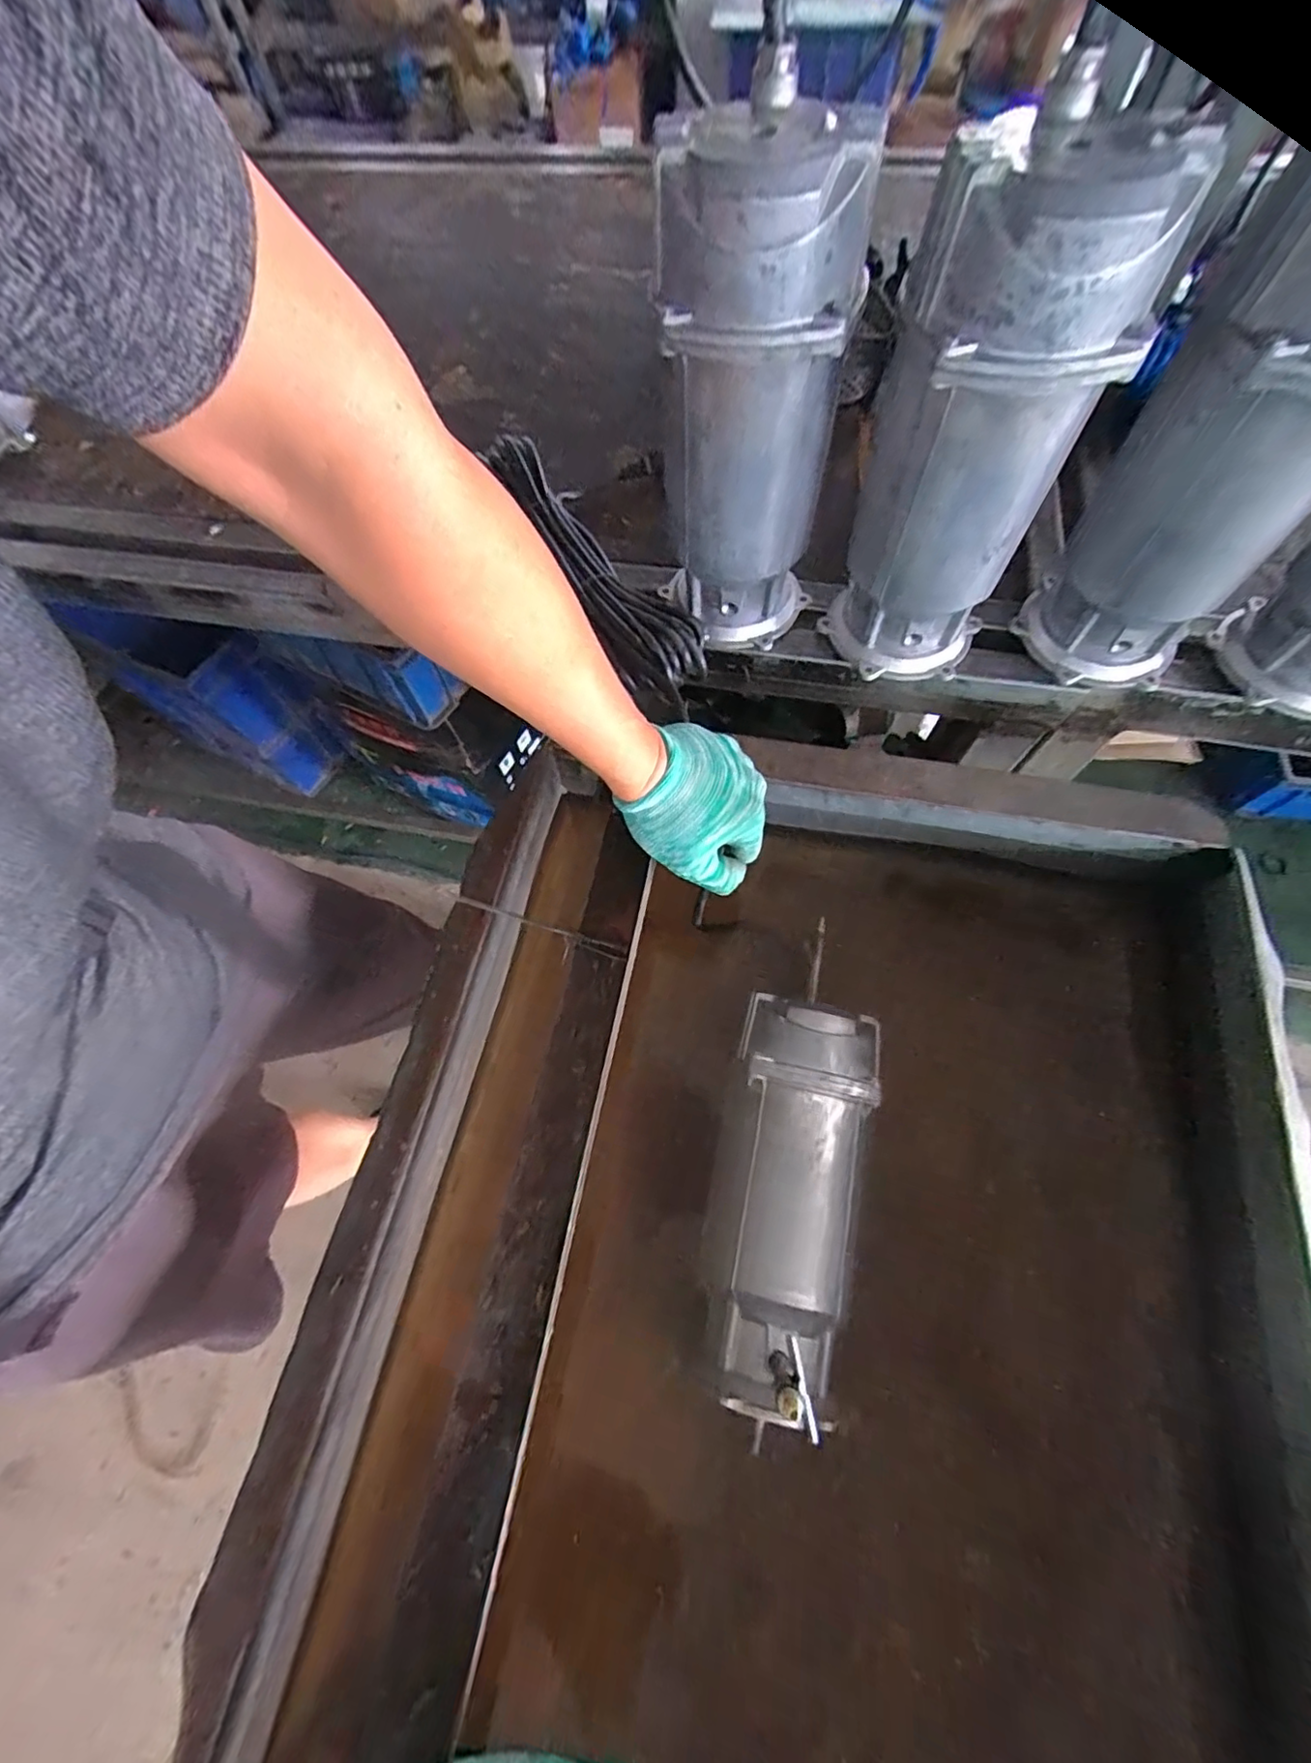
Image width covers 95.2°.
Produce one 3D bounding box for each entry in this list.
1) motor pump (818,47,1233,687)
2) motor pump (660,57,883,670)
[{"bbox_3d":[0.210,-0.287,0.415,0.119,0.291,0.103,5,66,5],"label":"motor pump"},{"bbox_3d":[0.066,-0.330,0.442,0.123,0.290,0.112,5,66,6],"label":"motor pump"}]

